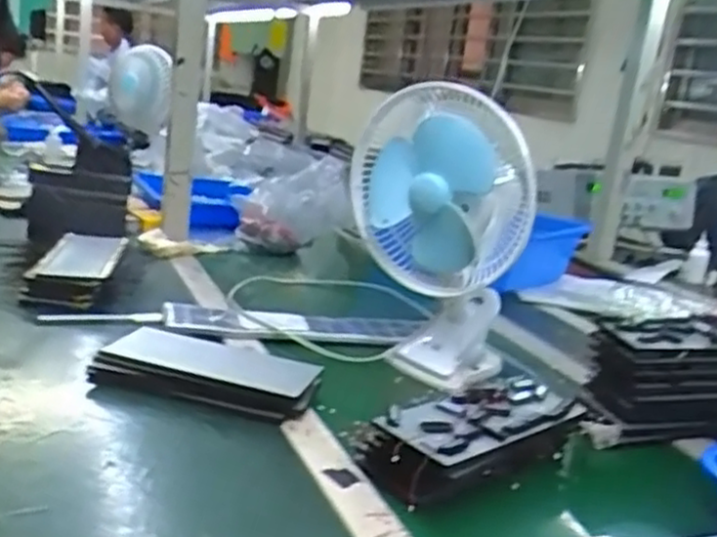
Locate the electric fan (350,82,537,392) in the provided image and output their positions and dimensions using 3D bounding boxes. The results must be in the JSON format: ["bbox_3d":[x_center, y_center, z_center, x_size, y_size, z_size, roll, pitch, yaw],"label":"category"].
[{"bbox_3d":[0.083,-0.038,0.834,0.184,0.305,0.133,9,15,5],"label":"electric fan"}]

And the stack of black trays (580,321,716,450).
[{"bbox_3d":[0.335,0.113,0.764,0.223,0.105,0.076,4,15,-11],"label":"stack of black trays"}]

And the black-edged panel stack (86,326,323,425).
[{"bbox_3d":[-0.148,0.100,0.746,0.212,0.037,0.108,9,15,7],"label":"black-edged panel stack"}]

